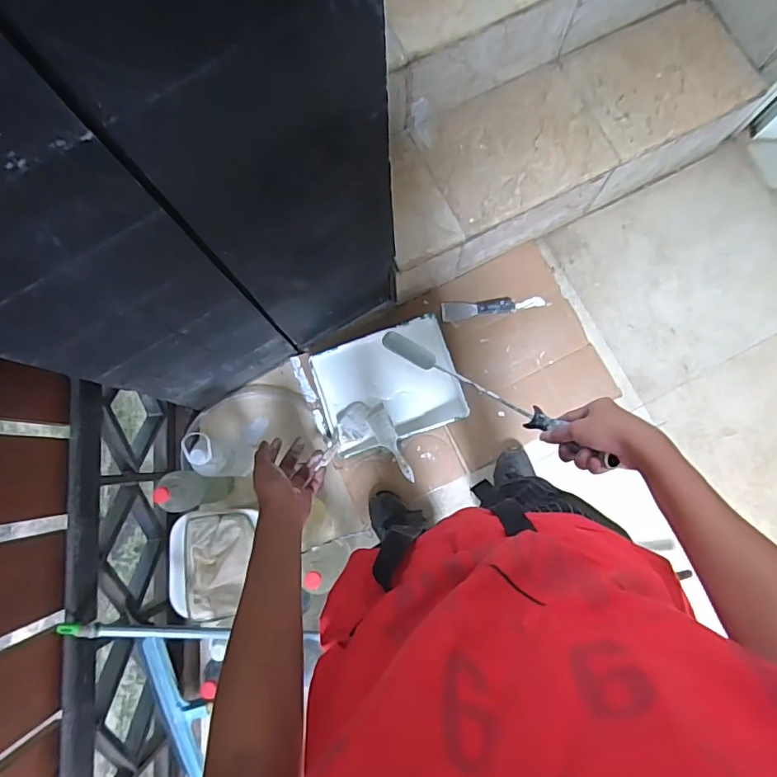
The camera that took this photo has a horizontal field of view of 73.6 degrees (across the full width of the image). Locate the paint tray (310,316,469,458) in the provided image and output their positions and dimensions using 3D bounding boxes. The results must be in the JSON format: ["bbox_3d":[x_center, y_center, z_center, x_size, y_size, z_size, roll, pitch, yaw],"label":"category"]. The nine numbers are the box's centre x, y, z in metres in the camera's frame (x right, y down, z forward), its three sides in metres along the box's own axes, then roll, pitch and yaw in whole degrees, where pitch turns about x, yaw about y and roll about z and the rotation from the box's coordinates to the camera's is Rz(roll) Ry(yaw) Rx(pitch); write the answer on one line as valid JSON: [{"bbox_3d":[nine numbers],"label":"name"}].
[{"bbox_3d":[-0.003,-0.008,1.344,0.345,0.084,0.281,-19,81,-1],"label":"paint tray"}]

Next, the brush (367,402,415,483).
[{"bbox_3d":[0.007,0.137,1.303,0.055,0.028,0.219,-27,63,-2],"label":"brush"}]

